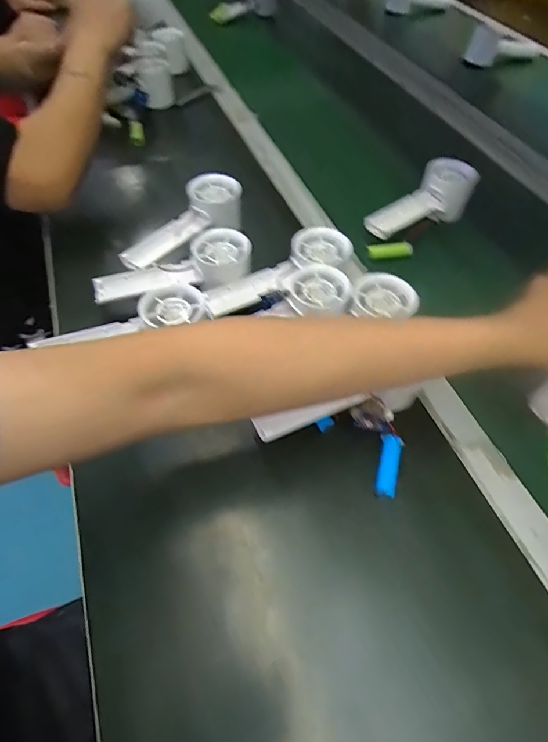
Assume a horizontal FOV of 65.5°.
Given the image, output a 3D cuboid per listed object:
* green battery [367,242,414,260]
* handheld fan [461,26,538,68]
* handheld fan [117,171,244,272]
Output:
[{"bbox_3d":[0.141,-0.146,0.514,0.057,0.016,0.011,-11,55,-9],"label":"green battery"},{"bbox_3d":[0.493,-0.688,0.908,0.157,0.068,0.037,-1,54,-1],"label":"handheld fan"},{"bbox_3d":[-0.105,-0.172,0.478,0.156,0.047,0.054,-33,61,-22],"label":"handheld fan"}]

